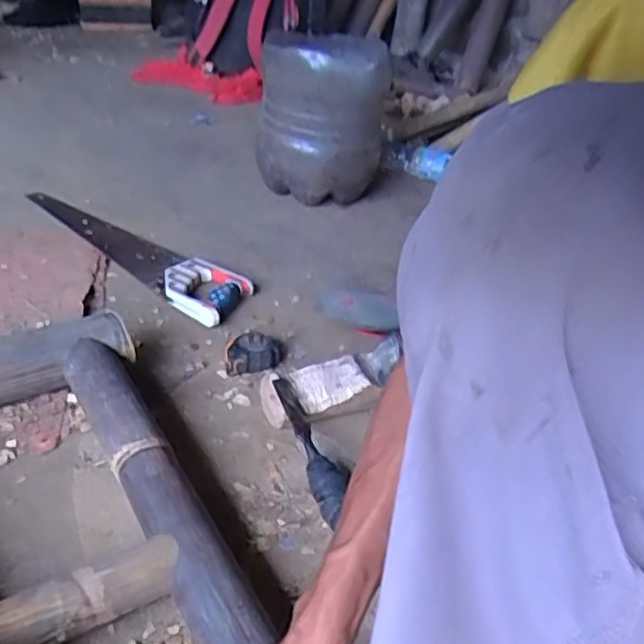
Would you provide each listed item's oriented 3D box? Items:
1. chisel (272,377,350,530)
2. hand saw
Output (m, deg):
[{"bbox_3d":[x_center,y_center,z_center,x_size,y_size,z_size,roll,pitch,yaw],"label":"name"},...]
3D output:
[{"bbox_3d":[-0.014,0.141,0.728,0.037,0.047,0.197,-9,39,-23],"label":"chisel"},{"bbox_3d":[-0.312,-0.135,1.095,0.532,0.030,0.116,32,42,30],"label":"hand saw"}]

